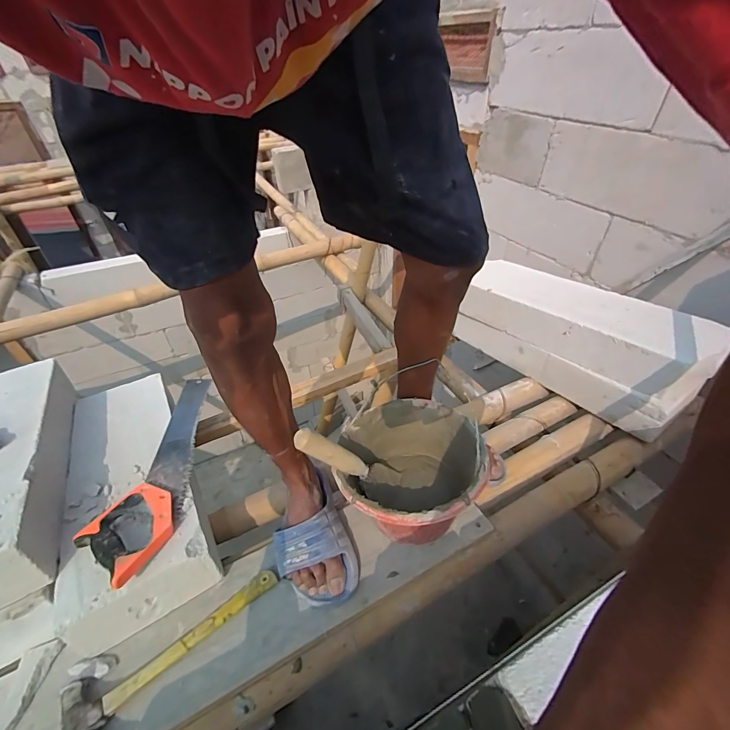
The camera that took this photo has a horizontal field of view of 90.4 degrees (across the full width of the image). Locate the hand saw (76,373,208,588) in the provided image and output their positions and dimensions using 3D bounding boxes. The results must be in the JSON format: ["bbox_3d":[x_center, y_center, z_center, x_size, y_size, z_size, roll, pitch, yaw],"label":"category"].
[{"bbox_3d":[-0.390,0.166,0.714,0.117,0.033,0.537,-8,28,-8],"label":"hand saw"}]

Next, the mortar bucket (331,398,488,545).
[{"bbox_3d":[0.071,0.186,0.624,0.212,0.166,0.232,0,42,0],"label":"mortar bucket"}]

